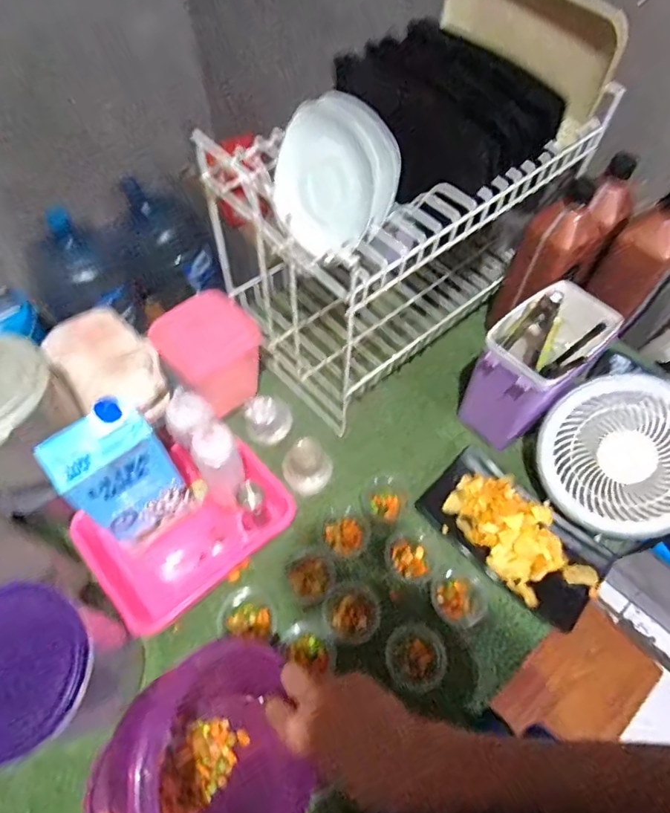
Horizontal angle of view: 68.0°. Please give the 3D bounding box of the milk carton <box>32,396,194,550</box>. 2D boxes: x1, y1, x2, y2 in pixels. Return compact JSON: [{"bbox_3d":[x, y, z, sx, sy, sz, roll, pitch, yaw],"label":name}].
[{"bbox_3d":[-0.225,0.083,0.542,0.093,0.203,0.073,-35,66,-21],"label":"milk carton"}]

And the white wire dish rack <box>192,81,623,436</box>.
[{"bbox_3d":[0.089,-0.232,0.686,0.426,0.290,0.246,-36,66,-22],"label":"white wire dish rack"}]

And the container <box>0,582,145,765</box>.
[{"bbox_3d":[-0.271,0.251,0.465,0.112,0.188,0.124,28,61,14],"label":"container"}]

